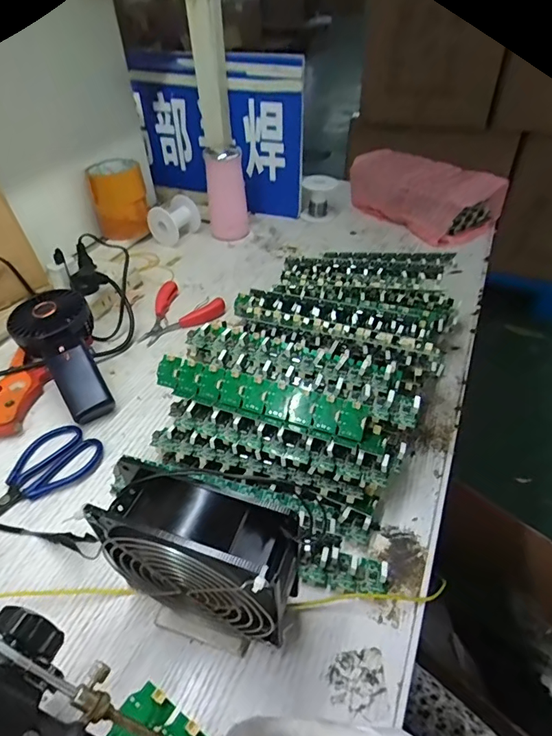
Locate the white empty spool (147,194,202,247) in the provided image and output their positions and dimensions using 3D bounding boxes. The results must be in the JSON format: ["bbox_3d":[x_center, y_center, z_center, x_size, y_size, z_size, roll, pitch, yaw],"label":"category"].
[{"bbox_3d":[-0.174,-0.253,0.775,0.057,0.067,0.071,26,50,26],"label":"white empty spool"}]

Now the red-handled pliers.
[{"bbox_3d":[-0.145,-0.083,0.620,0.122,0.016,0.097,-28,49,-25],"label":"red-handled pliers"}]

